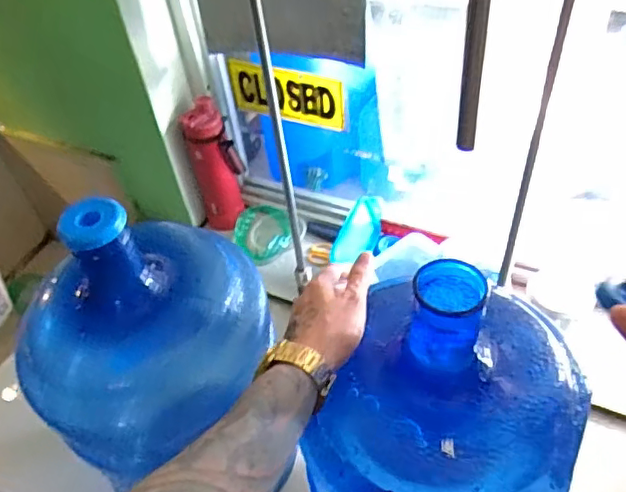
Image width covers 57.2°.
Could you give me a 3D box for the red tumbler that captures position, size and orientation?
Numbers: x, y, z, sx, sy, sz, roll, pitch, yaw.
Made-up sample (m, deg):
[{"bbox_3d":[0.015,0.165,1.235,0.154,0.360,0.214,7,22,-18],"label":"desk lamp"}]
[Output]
[{"bbox_3d":[-0.187,-0.150,1.099,0.087,0.250,0.081,-15,46,-8],"label":"red tumbler"}]

